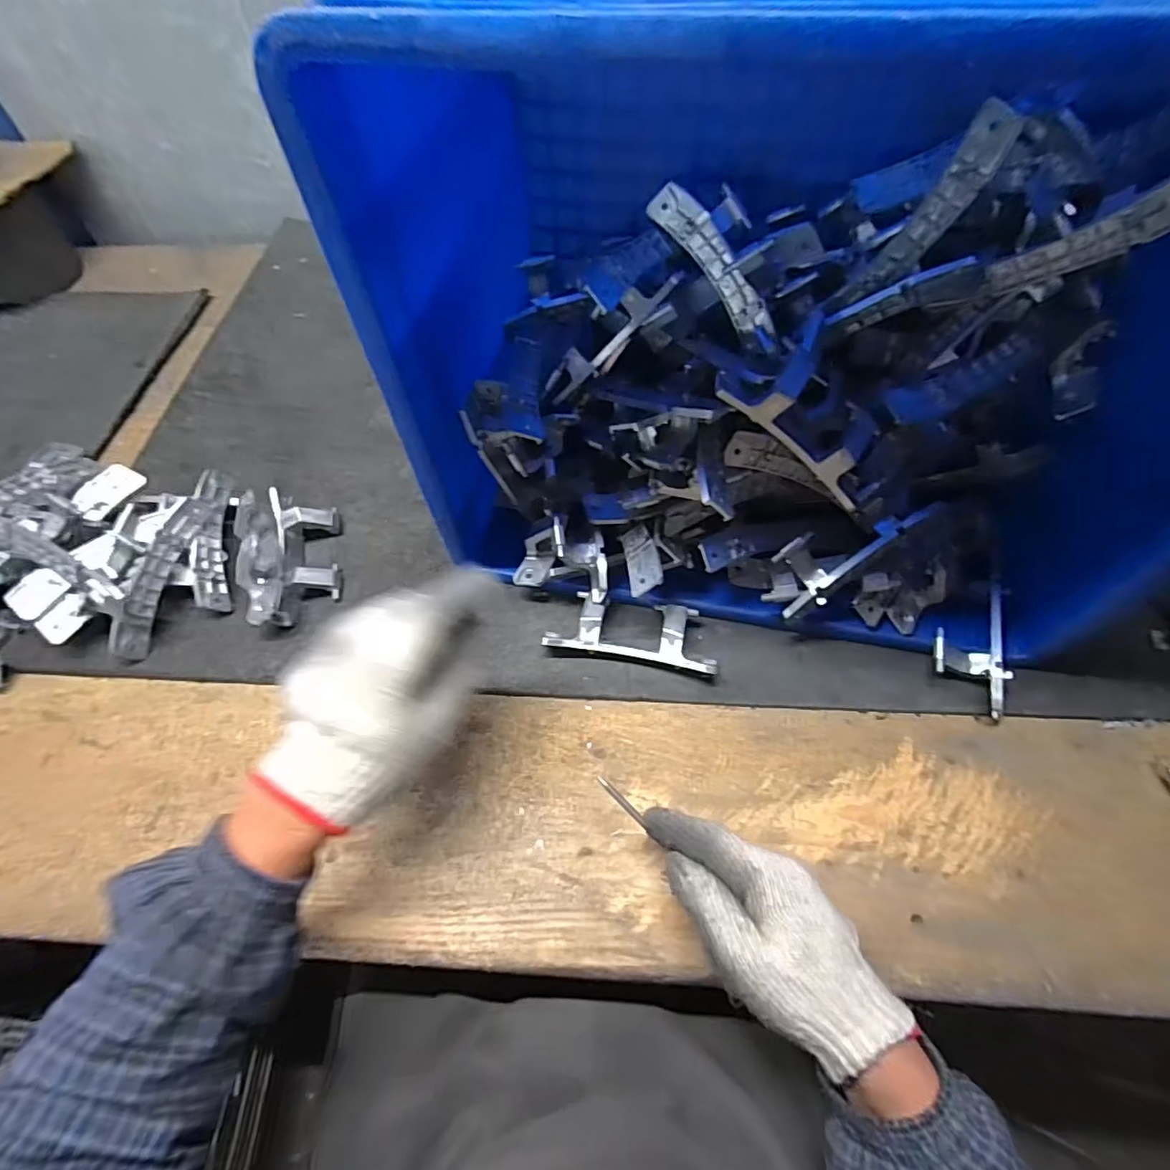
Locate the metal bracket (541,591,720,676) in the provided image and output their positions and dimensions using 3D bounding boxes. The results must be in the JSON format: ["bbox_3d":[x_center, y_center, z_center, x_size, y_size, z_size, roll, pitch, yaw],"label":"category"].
[{"bbox_3d":[0.042,0.040,0.504,0.148,0.034,0.057,8,59,6],"label":"metal bracket"}]

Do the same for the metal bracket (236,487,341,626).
[{"bbox_3d":[-0.288,-0.040,0.546,0.084,0.073,0.143,-20,60,-11],"label":"metal bracket"}]

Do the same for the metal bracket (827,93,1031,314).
[{"bbox_3d":[0.230,-0.247,0.393,0.034,0.139,0.019,12,56,-20],"label":"metal bracket"}]

